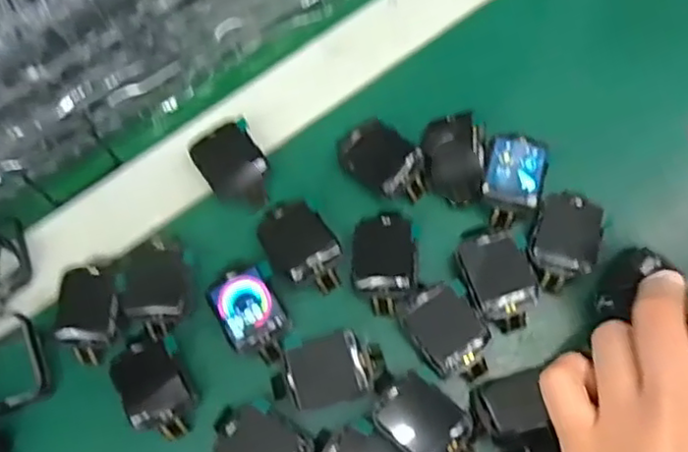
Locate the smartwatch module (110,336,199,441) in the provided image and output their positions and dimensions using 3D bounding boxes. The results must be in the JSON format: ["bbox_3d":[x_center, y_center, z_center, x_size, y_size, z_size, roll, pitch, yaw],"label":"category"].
[{"bbox_3d":[-0.090,0.079,0.312,0.031,0.009,0.046,-25,72,-4],"label":"smartwatch module"}]

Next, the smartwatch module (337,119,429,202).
[{"bbox_3d":[0.022,-0.033,0.344,0.049,0.016,0.030,38,79,14],"label":"smartwatch module"}]

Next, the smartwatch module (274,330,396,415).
[{"bbox_3d":[-0.008,0.069,0.313,0.055,0.017,0.030,-15,72,-1],"label":"smartwatch module"}]

